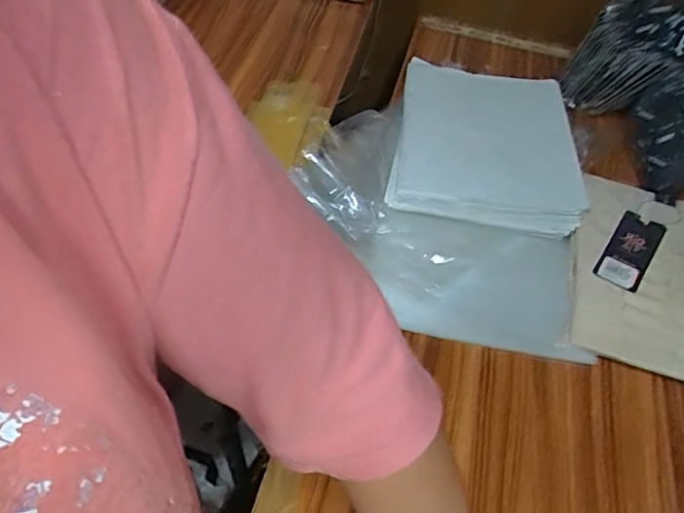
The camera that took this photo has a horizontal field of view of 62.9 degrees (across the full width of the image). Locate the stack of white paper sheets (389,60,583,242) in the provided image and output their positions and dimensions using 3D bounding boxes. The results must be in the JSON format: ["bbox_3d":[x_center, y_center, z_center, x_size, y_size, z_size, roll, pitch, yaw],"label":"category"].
[{"bbox_3d":[0.183,-0.149,0.696,0.221,0.023,0.271,9,52,5],"label":"stack of white paper sheets"}]

